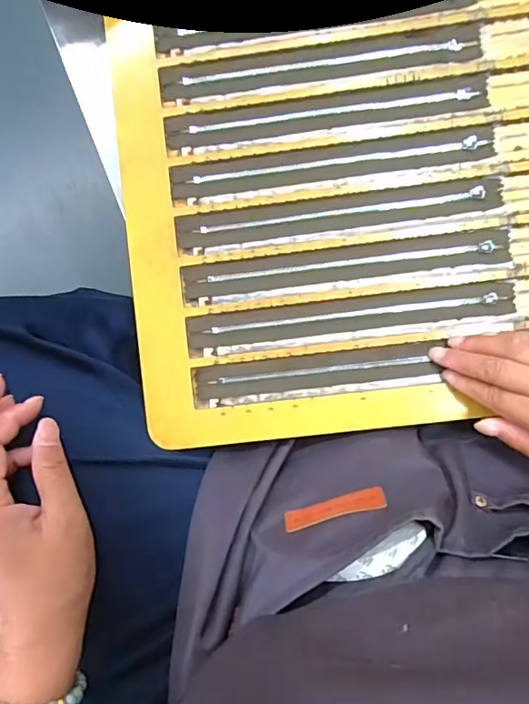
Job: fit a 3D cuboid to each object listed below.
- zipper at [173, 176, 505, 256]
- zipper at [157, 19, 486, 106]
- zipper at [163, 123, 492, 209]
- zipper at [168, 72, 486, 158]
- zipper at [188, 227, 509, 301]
[{"bbox_3d":[0.057,-0.111,0.407,0.254,0.004,0.028,-8,88,3],"label":"zipper"},{"bbox_3d":[0.043,-0.233,0.415,0.256,0.006,0.028,-7,95,2],"label":"zipper"},{"bbox_3d":[0.053,-0.152,0.411,0.255,0.006,0.028,-8,88,3],"label":"zipper"},{"bbox_3d":[0.048,-0.193,0.413,0.255,0.004,0.031,-8,88,3],"label":"zipper"},{"bbox_3d":[0.063,-0.069,0.407,0.255,0.006,0.026,-7,88,4],"label":"zipper"}]

